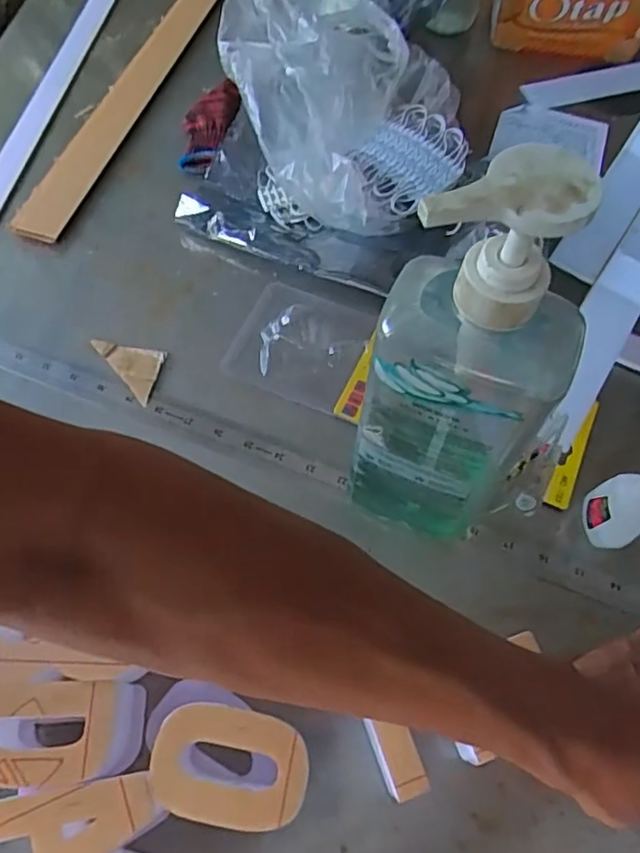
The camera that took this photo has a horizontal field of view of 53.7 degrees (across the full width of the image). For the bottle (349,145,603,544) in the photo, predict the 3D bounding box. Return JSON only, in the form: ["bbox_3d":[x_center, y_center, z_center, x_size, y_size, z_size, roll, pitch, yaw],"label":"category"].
[{"bbox_3d":[0.070,-0.014,0.334,0.086,0.286,0.054,18,65,6],"label":"bottle"}]

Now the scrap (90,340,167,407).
[{"bbox_3d":[-0.148,-0.053,0.511,0.038,0.005,0.071,-37,71,-19],"label":"scrap"}]

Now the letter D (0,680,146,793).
[{"bbox_3d":[-0.155,0.183,0.375,0.086,0.058,0.054,-3,63,-2],"label":"letter D"}]

